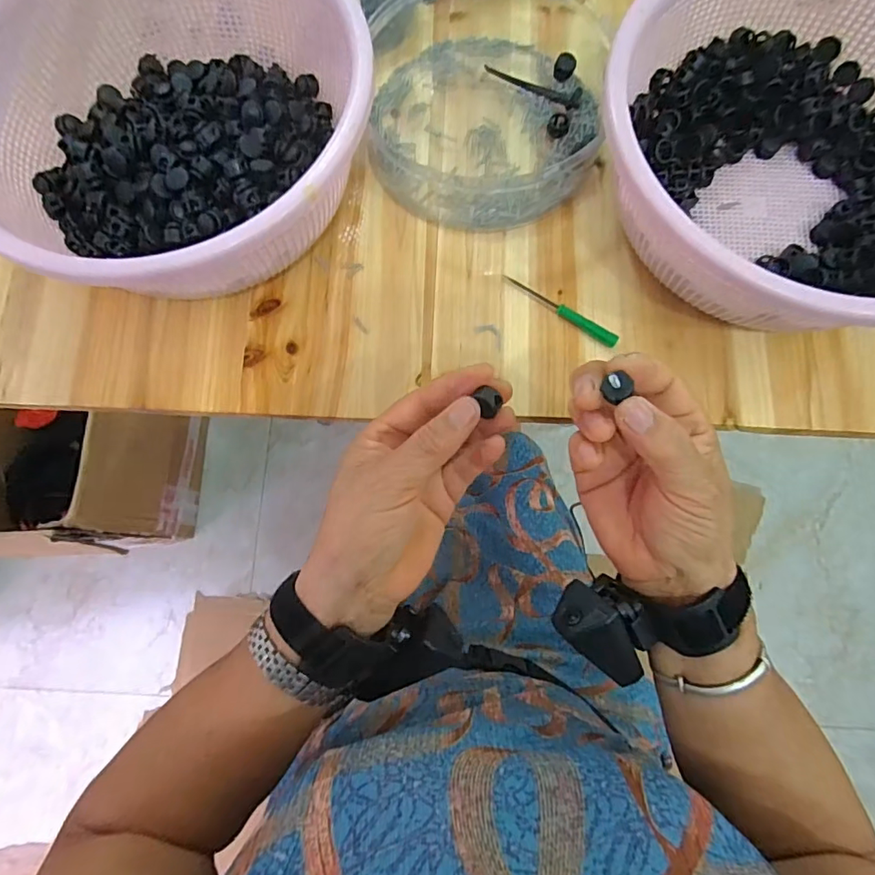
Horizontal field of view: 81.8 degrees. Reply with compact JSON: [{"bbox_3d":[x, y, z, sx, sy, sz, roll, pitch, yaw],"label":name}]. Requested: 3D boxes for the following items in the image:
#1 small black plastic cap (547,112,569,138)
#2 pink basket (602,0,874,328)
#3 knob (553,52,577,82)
[{"bbox_3d":[0.099,-0.257,0.413,0.017,0.010,0.020,6,76,2],"label":"small black plastic cap"},{"bbox_3d":[0.240,-0.180,0.345,0.269,0.111,0.252,0,76,1],"label":"pink basket"},{"bbox_3d":[0.107,-0.313,0.425,0.018,0.015,0.018,14,77,4],"label":"knob"}]

